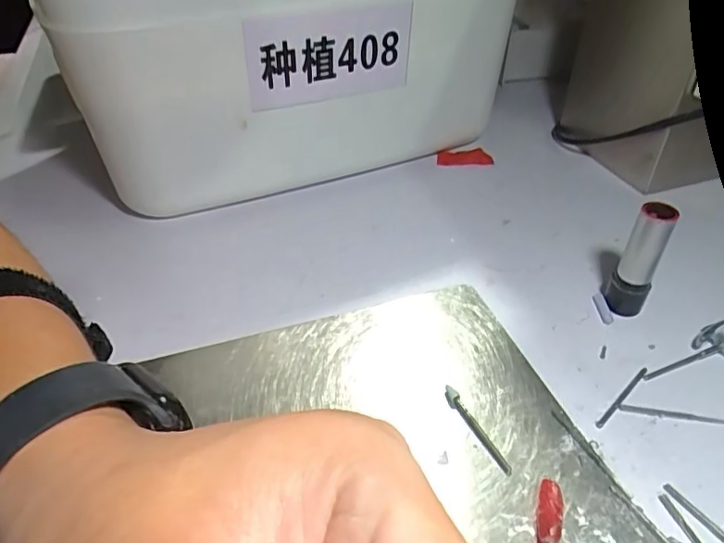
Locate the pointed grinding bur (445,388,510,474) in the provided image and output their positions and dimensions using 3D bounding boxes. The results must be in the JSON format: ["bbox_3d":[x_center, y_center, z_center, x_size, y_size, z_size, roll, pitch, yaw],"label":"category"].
[{"bbox_3d":[0.048,0.065,0.229,0.006,0.004,0.044,-19,43,-20],"label":"pointed grinding bur"}]

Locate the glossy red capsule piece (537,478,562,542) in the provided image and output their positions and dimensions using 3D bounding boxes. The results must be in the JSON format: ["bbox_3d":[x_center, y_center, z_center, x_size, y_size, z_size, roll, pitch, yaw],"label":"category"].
[{"bbox_3d":[0.068,0.089,0.198,0.008,0.005,0.027,11,41,14],"label":"glossy red capsule piece"}]

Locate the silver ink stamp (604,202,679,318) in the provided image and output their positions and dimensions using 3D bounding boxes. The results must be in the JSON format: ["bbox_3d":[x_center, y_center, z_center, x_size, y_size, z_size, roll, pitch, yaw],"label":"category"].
[{"bbox_3d":[0.135,-0.005,0.266,0.018,0.059,0.015,28,48,31],"label":"silver ink stamp"}]

